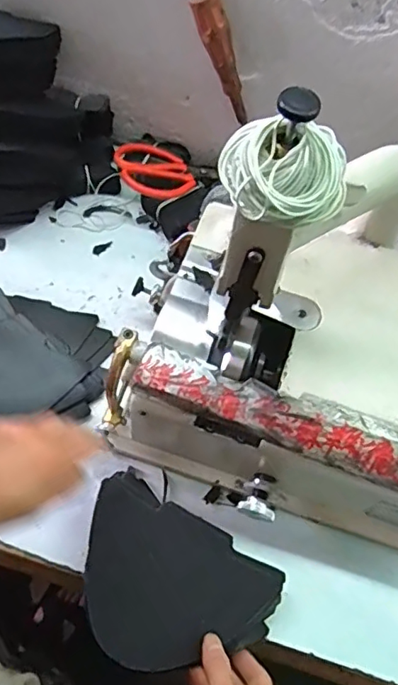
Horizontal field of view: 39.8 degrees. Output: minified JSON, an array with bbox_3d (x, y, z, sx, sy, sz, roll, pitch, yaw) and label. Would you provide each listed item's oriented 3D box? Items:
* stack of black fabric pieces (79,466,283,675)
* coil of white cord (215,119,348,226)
[{"bbox_3d":[-0.033,0.224,0.504,0.187,0.032,0.134,33,67,11],"label":"stack of black fabric pieces"},{"bbox_3d":[0.053,-0.100,0.322,0.076,0.048,0.052,-6,66,-6],"label":"coil of white cord"}]

